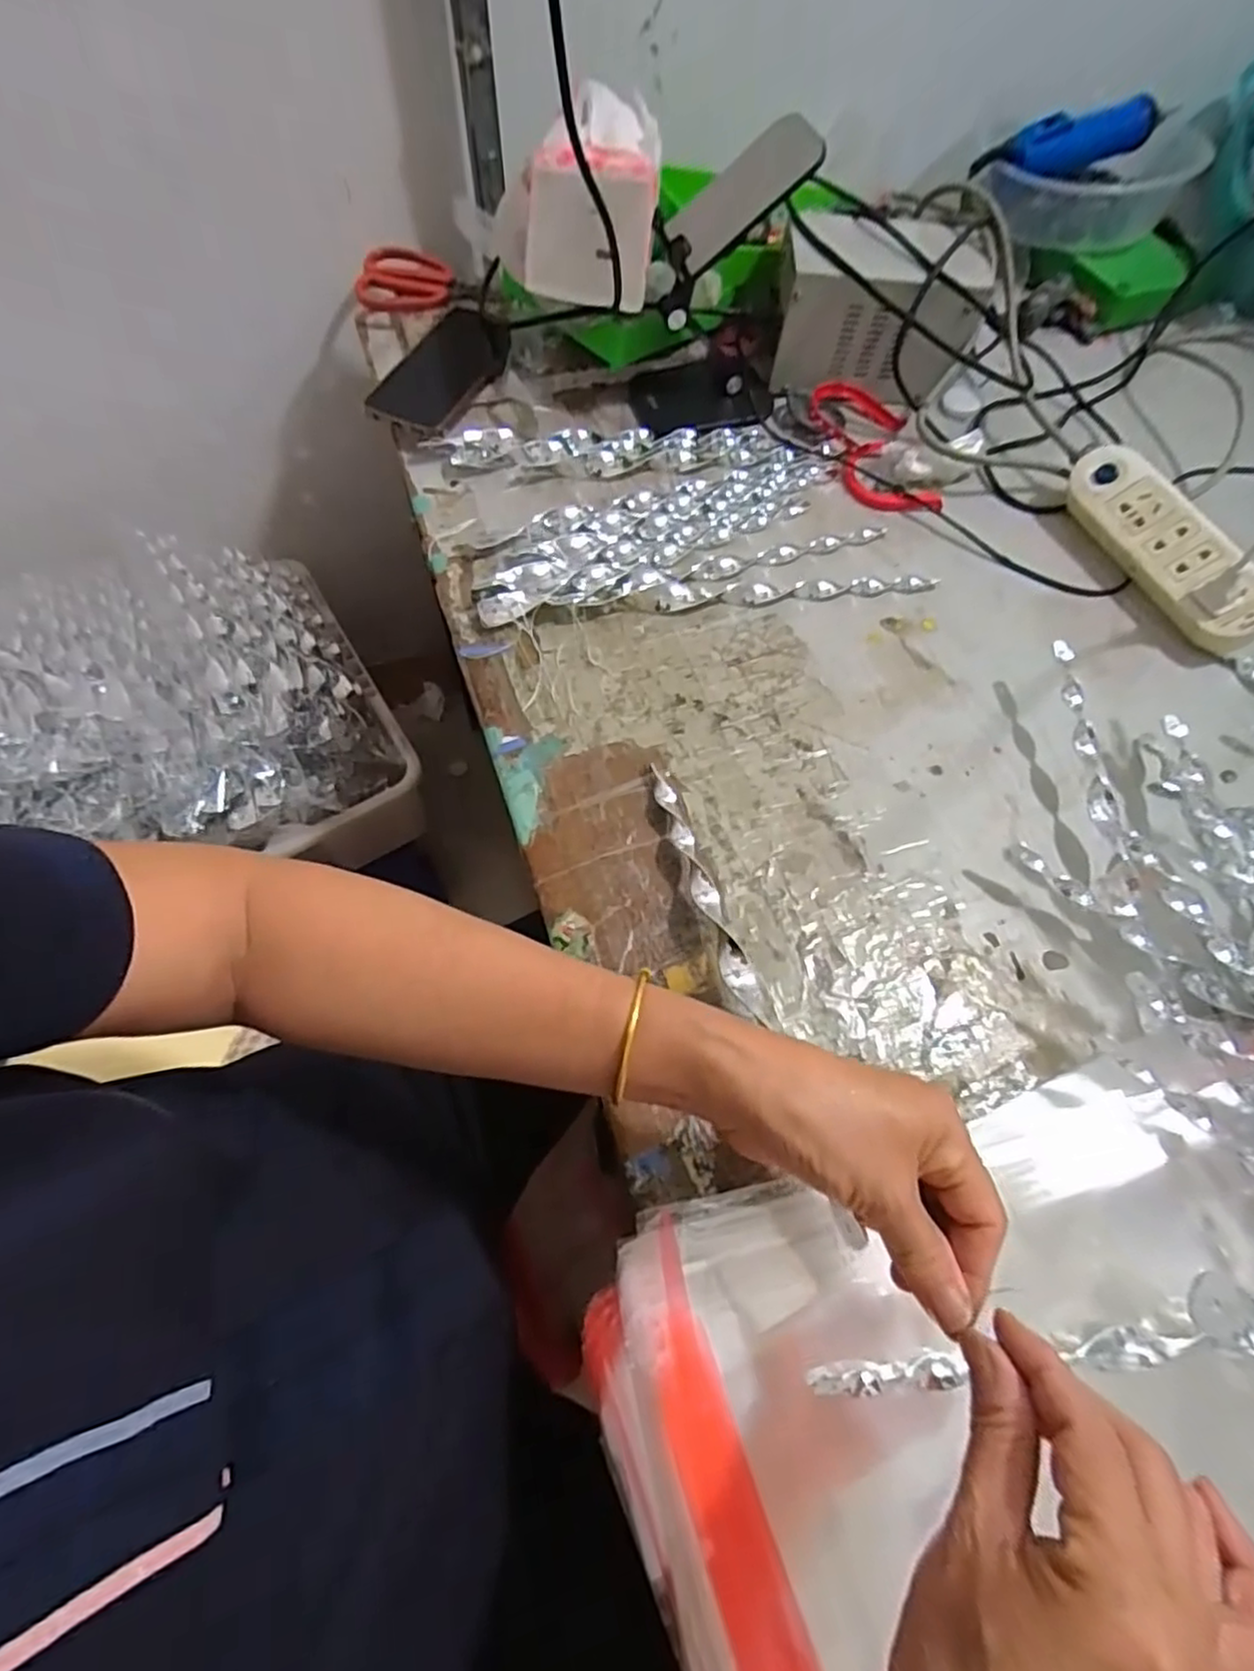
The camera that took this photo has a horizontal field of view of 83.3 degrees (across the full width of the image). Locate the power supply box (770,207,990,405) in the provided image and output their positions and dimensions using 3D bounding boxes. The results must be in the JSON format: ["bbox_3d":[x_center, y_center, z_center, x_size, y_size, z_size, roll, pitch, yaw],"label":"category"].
[{"bbox_3d":[0.214,-0.458,0.613,0.171,0.109,0.105,9,66,3],"label":"power supply box"}]

